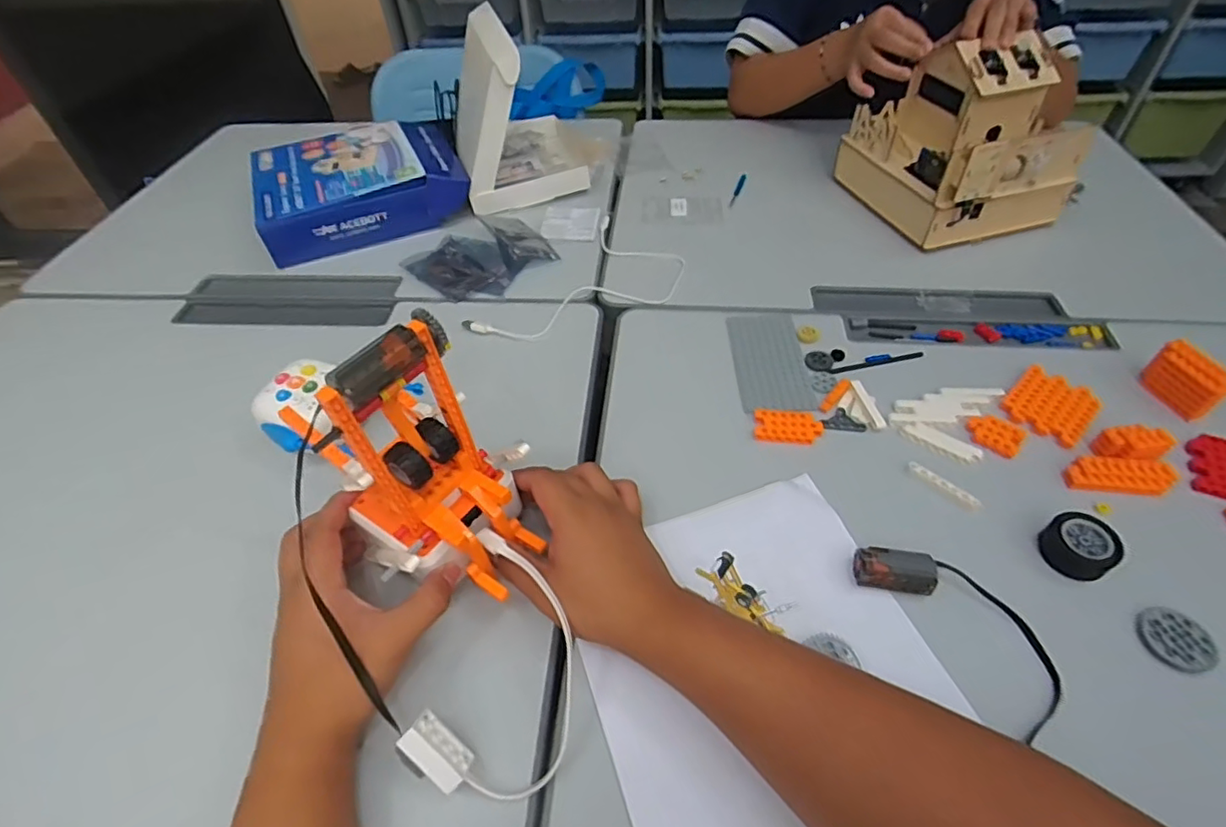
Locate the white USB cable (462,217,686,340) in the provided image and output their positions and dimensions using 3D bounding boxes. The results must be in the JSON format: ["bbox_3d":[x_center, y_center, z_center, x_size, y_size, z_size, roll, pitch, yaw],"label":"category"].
[{"bbox_3d":[-0.020,-0.134,0.640,0.151,0.009,0.249,26,55,24],"label":"white USB cable"}]

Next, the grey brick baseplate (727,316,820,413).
[{"bbox_3d":[0.148,-0.049,0.557,0.065,0.007,0.123,-5,53,4],"label":"grey brick baseplate"}]

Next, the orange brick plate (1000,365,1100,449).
[{"bbox_3d":[0.371,-0.009,0.502,0.060,0.011,0.073,34,58,29],"label":"orange brick plate"}]

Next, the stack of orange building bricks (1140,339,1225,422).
[{"bbox_3d":[0.476,-0.030,0.494,0.020,0.047,0.055,-7,48,-4],"label":"stack of orange building bricks"}]

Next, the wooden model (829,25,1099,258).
[{"bbox_3d":[0.401,-0.321,0.689,0.181,0.152,0.193,-16,49,-11],"label":"wooden model"}]

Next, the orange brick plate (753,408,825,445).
[{"bbox_3d":[0.148,0.010,0.499,0.055,0.008,0.033,7,49,9],"label":"orange brick plate"}]

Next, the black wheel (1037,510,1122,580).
[{"bbox_3d":[0.324,0.090,0.412,0.038,0.026,0.041,-1,48,2],"label":"black wheel"}]

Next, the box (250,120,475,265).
[{"bbox_3d":[-0.324,-0.303,0.769,0.252,0.058,0.227,-20,50,-14],"label":"box"}]

